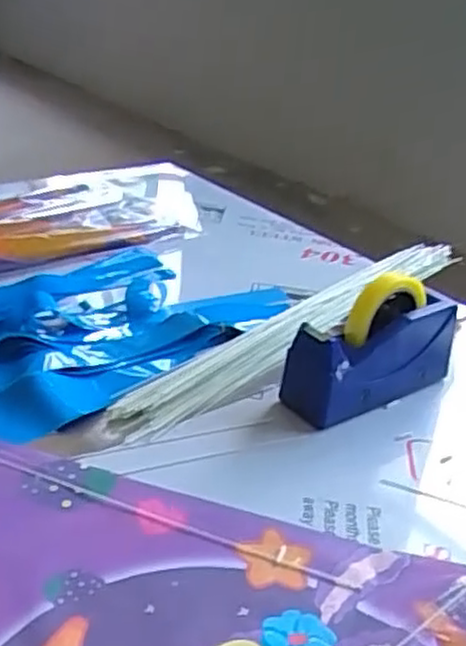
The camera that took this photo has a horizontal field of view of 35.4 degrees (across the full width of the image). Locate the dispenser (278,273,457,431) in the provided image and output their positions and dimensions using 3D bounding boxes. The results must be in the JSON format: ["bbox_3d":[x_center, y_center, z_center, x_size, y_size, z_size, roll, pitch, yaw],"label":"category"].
[{"bbox_3d":[0.153,0.022,0.779,0.202,0.127,0.065,-14,33,-33],"label":"dispenser"}]

